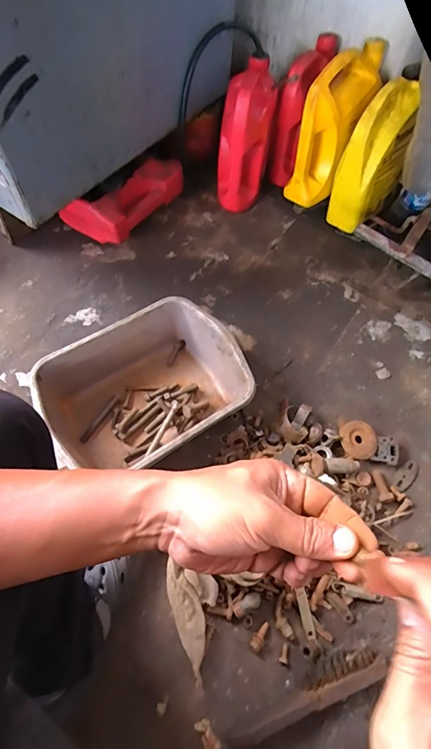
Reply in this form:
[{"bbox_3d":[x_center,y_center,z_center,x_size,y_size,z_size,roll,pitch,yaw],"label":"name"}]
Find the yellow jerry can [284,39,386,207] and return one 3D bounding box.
[{"bbox_3d":[0.259,-0.534,0.874,0.192,0.294,0.089,-15,52,-11],"label":"yellow jerry can"}]

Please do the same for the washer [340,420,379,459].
[{"bbox_3d":[0.268,0.122,0.743,0.063,0.007,0.069,-2,80,14],"label":"washer"}]

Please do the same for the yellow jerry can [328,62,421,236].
[{"bbox_3d":[0.345,-0.457,0.857,0.144,0.268,0.093,-35,68,-20],"label":"yellow jerry can"}]

